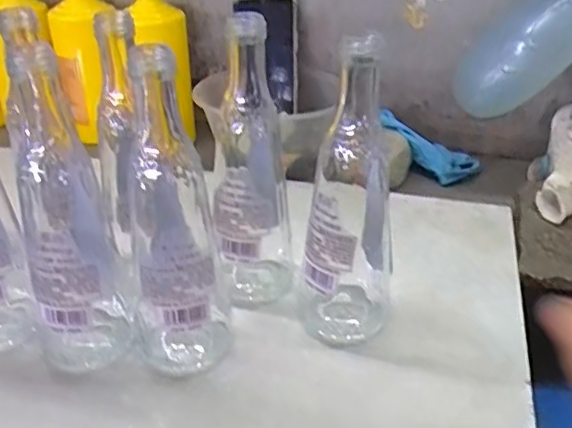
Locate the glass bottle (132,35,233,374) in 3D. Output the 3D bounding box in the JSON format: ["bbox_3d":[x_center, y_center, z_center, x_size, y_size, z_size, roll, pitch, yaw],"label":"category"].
[{"bbox_3d":[-0.073,0.004,0.385,0.054,0.207,0.065,-9,34,-12],"label":"glass bottle"}]

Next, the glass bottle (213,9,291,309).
[{"bbox_3d":[-0.027,-0.030,0.443,0.056,0.199,0.066,-1,33,0],"label":"glass bottle"}]

